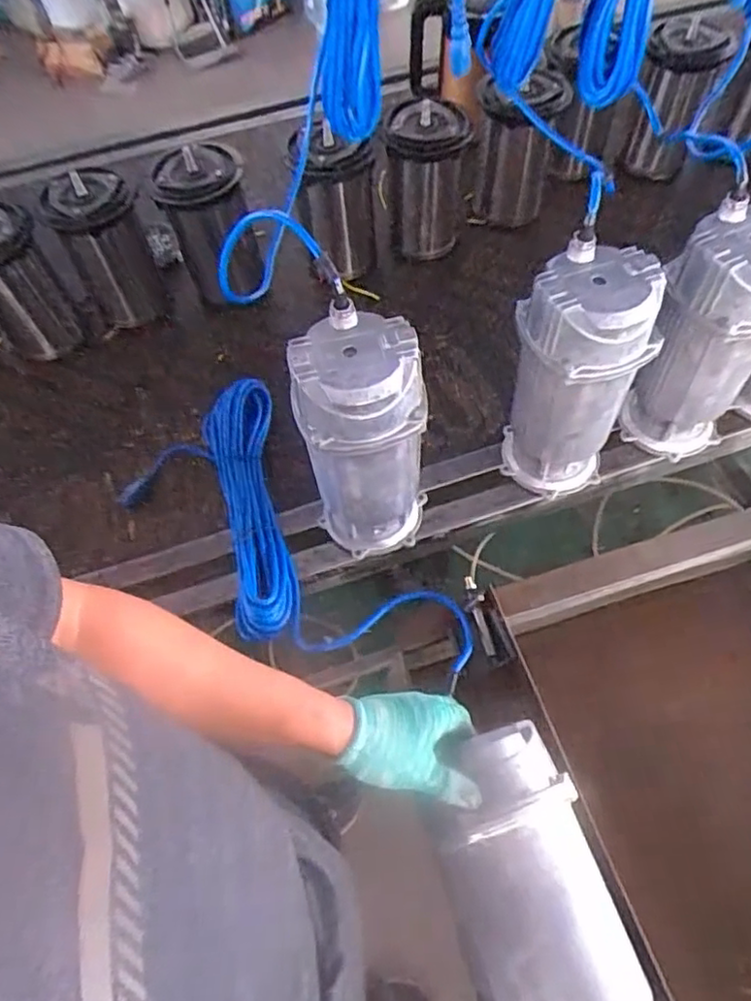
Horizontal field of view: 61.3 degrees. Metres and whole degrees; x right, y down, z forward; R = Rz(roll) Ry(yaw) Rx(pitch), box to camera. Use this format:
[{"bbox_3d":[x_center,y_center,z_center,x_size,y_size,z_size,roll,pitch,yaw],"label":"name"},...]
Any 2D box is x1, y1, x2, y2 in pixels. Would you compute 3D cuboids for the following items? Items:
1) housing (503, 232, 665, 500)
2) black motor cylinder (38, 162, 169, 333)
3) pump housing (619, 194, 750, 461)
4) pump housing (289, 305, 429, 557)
[{"bbox_3d":[0.224,-0.132,0.737,0.139,0.292,0.121,17,62,13],"label":"housing"},{"bbox_3d":[-0.408,-0.386,0.976,0.122,0.202,0.106,-22,61,-9],"label":"black motor cylinder"},{"bbox_3d":[0.392,-0.185,0.758,0.132,0.290,0.122,27,65,18],"label":"pump housing"},{"bbox_3d":[-0.012,-0.058,0.706,0.126,0.292,0.116,-12,59,-4],"label":"pump housing"}]

